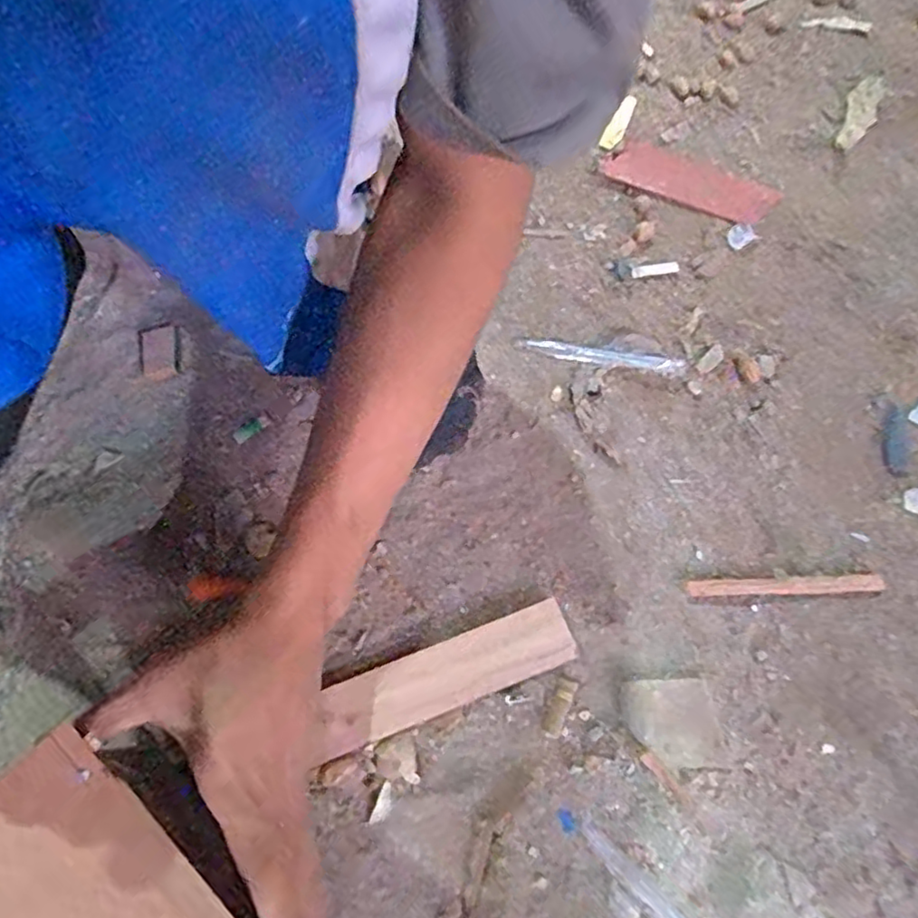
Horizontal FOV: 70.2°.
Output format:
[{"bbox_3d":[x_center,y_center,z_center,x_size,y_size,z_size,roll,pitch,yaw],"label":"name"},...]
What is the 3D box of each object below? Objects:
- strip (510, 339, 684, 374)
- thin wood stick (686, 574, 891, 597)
[{"bbox_3d":[0.098,-0.074,0.455,0.115,0.010,0.013,11,68,7],"label":"strip"},{"bbox_3d":[0.196,0.076,0.392,0.117,0.004,0.010,-3,67,1],"label":"thin wood stick"}]

